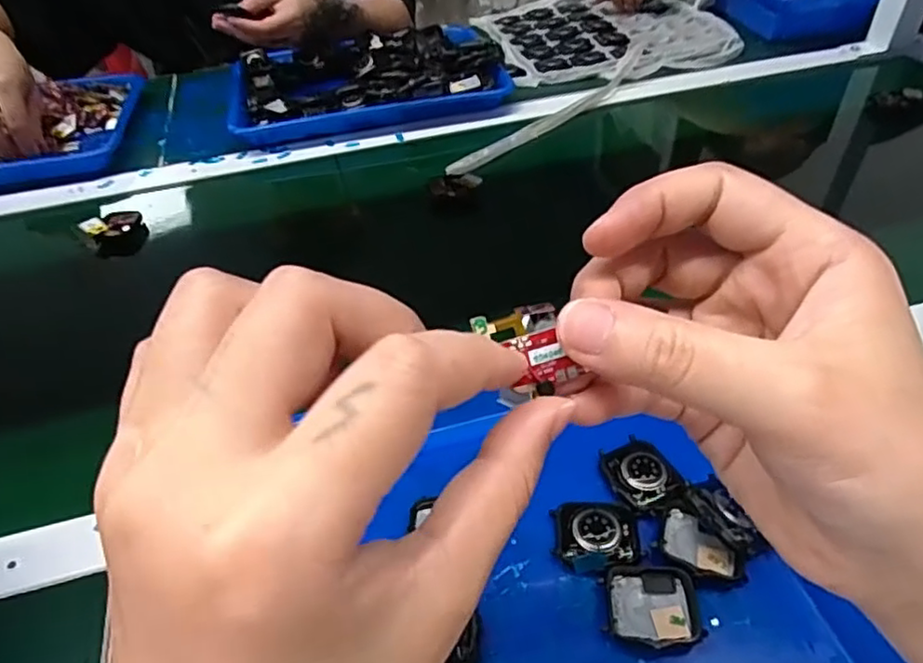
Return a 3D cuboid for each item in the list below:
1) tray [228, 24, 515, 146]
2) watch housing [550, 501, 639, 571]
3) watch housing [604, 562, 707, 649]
[{"bbox_3d":[-0.116,-0.317,0.795,0.329,0.046,0.224,-9,43,-6],"label":"tray"},{"bbox_3d":[0.071,0.107,0.336,0.042,0.009,0.038,1,43,5],"label":"watch housing"},{"bbox_3d":[0.093,0.134,0.311,0.045,0.008,0.038,-4,43,1],"label":"watch housing"}]

